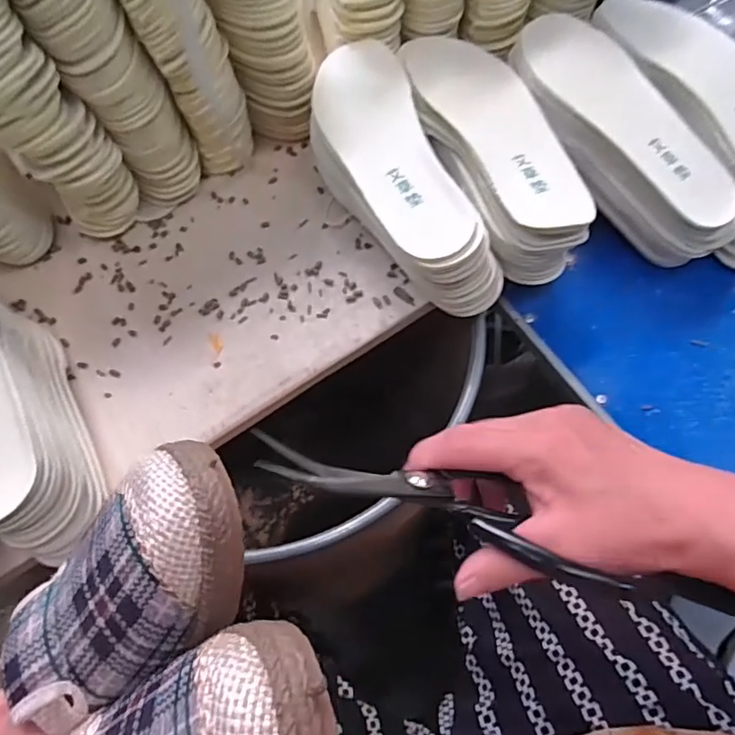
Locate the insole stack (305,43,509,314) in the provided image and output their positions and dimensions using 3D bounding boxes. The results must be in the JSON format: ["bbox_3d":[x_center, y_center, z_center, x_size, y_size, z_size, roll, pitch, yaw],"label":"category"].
[{"bbox_3d":[0.023,-0.164,0.478,0.093,0.085,0.265,-23,66,-7],"label":"insole stack"}]

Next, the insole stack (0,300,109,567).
[{"bbox_3d":[-0.283,0.025,0.416,0.094,0.072,0.267,-36,68,-12],"label":"insole stack"}]

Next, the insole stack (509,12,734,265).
[{"bbox_3d":[0.219,-0.206,0.479,0.091,0.069,0.262,-31,82,-10],"label":"insole stack"}]

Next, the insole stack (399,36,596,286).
[{"bbox_3d":[0.104,-0.198,0.487,0.094,0.063,0.258,-17,65,-4],"label":"insole stack"}]

